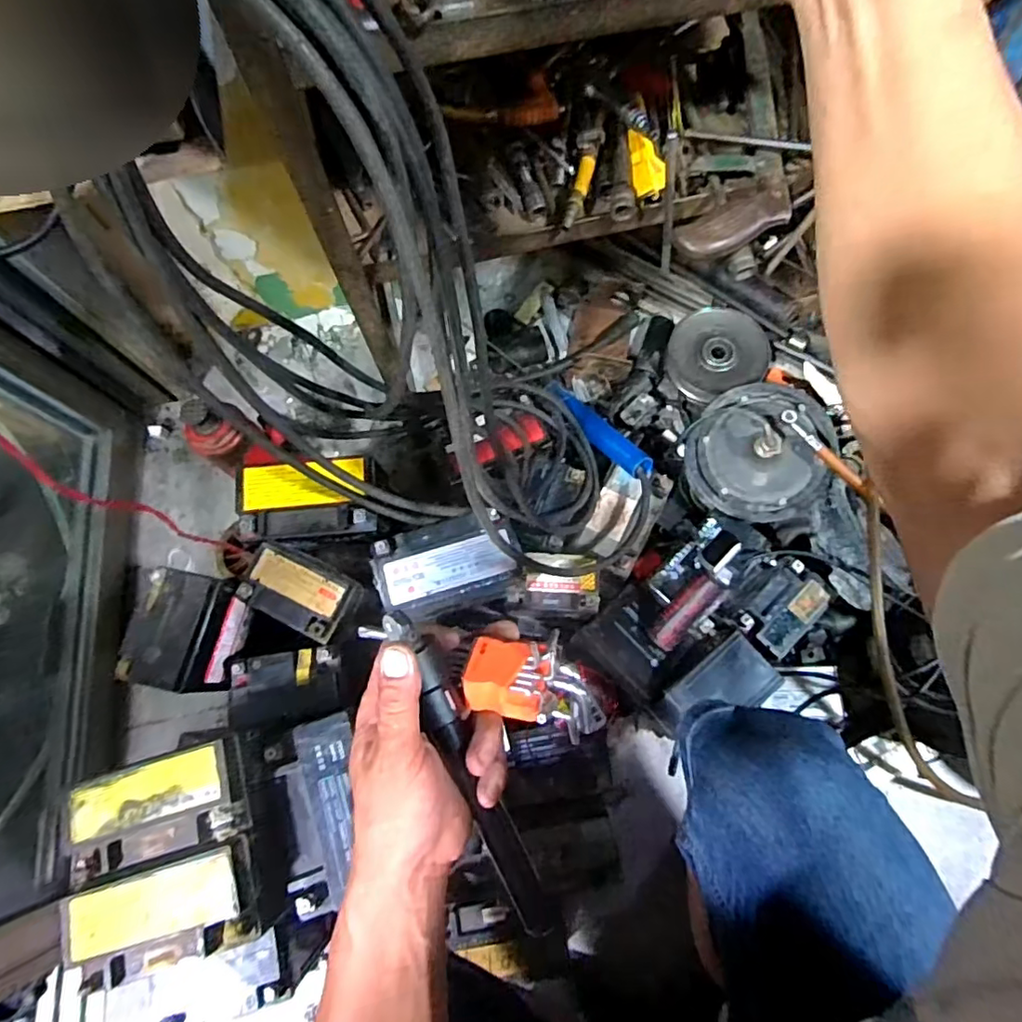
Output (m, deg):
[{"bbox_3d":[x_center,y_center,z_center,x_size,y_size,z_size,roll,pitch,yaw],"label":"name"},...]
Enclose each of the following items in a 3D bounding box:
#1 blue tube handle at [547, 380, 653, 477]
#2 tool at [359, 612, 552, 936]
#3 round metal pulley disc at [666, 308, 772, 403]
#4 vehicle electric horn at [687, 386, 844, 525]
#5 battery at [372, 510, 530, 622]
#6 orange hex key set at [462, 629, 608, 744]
[{"bbox_3d":[0.113,-0.112,0.784,0.035,0.027,0.199,-35,60,-8],"label":"blue tube handle"},{"bbox_3d":[-0.030,0.173,0.379,0.032,0.021,0.233,-25,97,-5],"label":"tool"},{"bbox_3d":[0.293,-0.226,0.828,0.136,0.030,0.125,0,74,2],"label":"round metal pulley disc"},{"bbox_3d":[0.300,-0.070,0.718,0.162,0.050,0.164,4,99,25],"label":"vehicle electric horn"},{"bbox_3d":[-0.068,0.065,0.648,0.148,0.104,0.091,-22,75,-4],"label":"battery"},{"bbox_3d":[0.018,0.110,0.378,0.091,0.022,0.055,16,75,6],"label":"orange hex key set"}]

